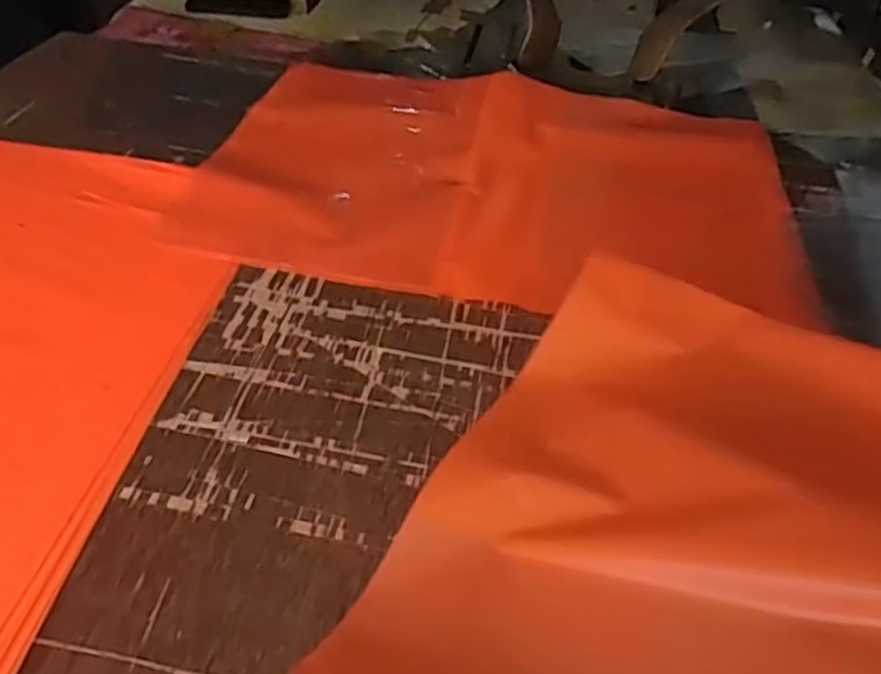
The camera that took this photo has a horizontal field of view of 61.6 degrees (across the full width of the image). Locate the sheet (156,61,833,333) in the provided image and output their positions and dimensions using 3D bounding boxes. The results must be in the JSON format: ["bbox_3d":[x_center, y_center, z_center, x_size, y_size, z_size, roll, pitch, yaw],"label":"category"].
[{"bbox_3d":[0.061,-0.151,0.673,0.507,0.020,0.358,9,42,3],"label":"sheet"}]

